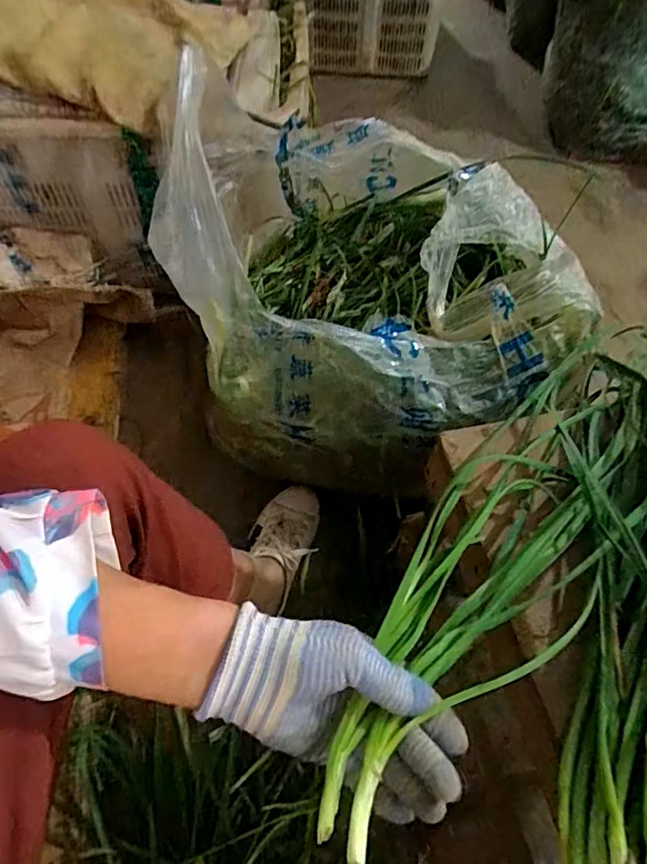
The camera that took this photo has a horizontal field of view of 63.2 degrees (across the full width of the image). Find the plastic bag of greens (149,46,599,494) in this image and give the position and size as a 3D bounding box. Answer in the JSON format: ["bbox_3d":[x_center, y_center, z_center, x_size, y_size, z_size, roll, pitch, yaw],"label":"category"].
[{"bbox_3d":[0.050,-0.201,0.727,0.471,0.382,0.516,-3,58,-3],"label":"plastic bag of greens"}]

